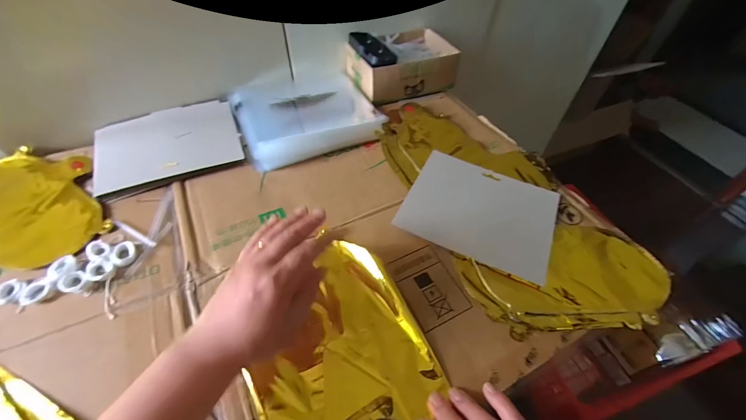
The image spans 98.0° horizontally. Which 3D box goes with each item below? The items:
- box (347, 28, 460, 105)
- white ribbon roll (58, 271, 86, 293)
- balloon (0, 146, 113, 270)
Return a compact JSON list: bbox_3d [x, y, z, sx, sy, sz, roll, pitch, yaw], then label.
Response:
[{"bbox_3d":[0.055,-0.278,0.622,0.176,0.061,0.114,-19,54,-16],"label":"box"},{"bbox_3d":[-0.329,0.077,0.355,0.029,0.007,0.024,31,56,21],"label":"white ribbon roll"},{"bbox_3d":[-0.566,0.018,0.414,0.408,0.013,0.227,-15,53,-14],"label":"balloon"}]

